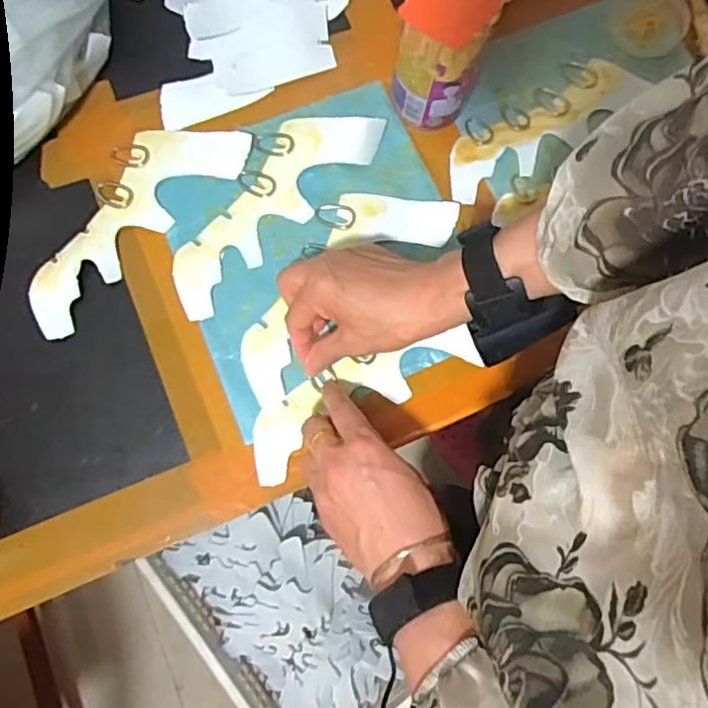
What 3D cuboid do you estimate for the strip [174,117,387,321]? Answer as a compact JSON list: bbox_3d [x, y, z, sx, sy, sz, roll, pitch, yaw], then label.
[{"bbox_3d":[-0.067,-0.119,0.497,0.071,0.018,0.209,37,80,5],"label":"strip"}]

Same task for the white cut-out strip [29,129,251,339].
[{"bbox_3d":[-0.179,-0.108,0.499,0.076,0.007,0.215,37,80,5],"label":"white cut-out strip"}]

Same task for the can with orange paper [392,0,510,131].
[{"bbox_3d":[0.071,-0.233,0.463,0.063,0.124,0.083,27,80,4],"label":"can with orange paper"}]

